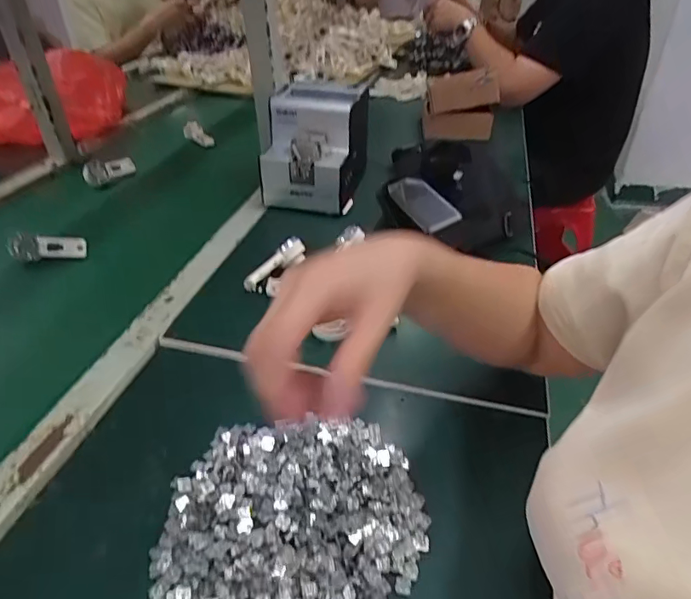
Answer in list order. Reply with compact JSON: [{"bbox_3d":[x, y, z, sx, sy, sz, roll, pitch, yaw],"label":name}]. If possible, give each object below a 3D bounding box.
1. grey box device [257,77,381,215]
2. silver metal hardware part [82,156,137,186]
[{"bbox_3d":[-0.045,-0.248,0.795,0.152,0.158,0.164,5,37,5],"label":"grey box device"},{"bbox_3d":[-0.426,-0.234,0.900,0.090,0.040,0.041,-25,43,-28],"label":"silver metal hardware part"}]

